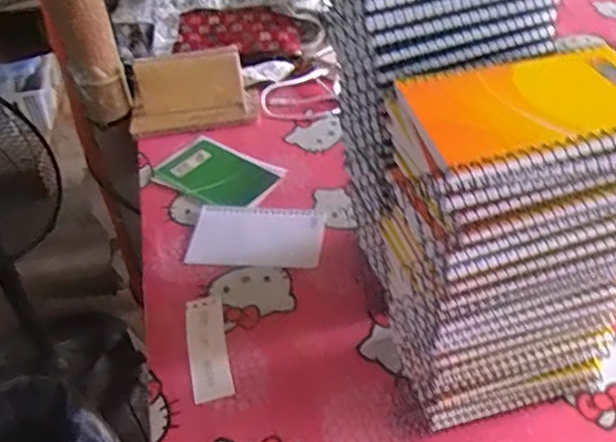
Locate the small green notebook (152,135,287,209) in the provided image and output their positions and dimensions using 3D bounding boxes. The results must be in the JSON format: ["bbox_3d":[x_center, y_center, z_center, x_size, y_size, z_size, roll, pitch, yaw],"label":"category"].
[{"bbox_3d":[-0.103,-0.055,0.703,0.140,0.011,0.087,23,49,29],"label":"small green notebook"}]

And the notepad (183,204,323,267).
[{"bbox_3d":[-0.051,0.015,0.621,0.130,0.005,0.085,3,42,9],"label":"notepad"}]

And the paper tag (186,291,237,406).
[{"bbox_3d":[-0.086,0.105,0.530,0.032,0.004,0.110,-12,42,-7],"label":"paper tag"}]

